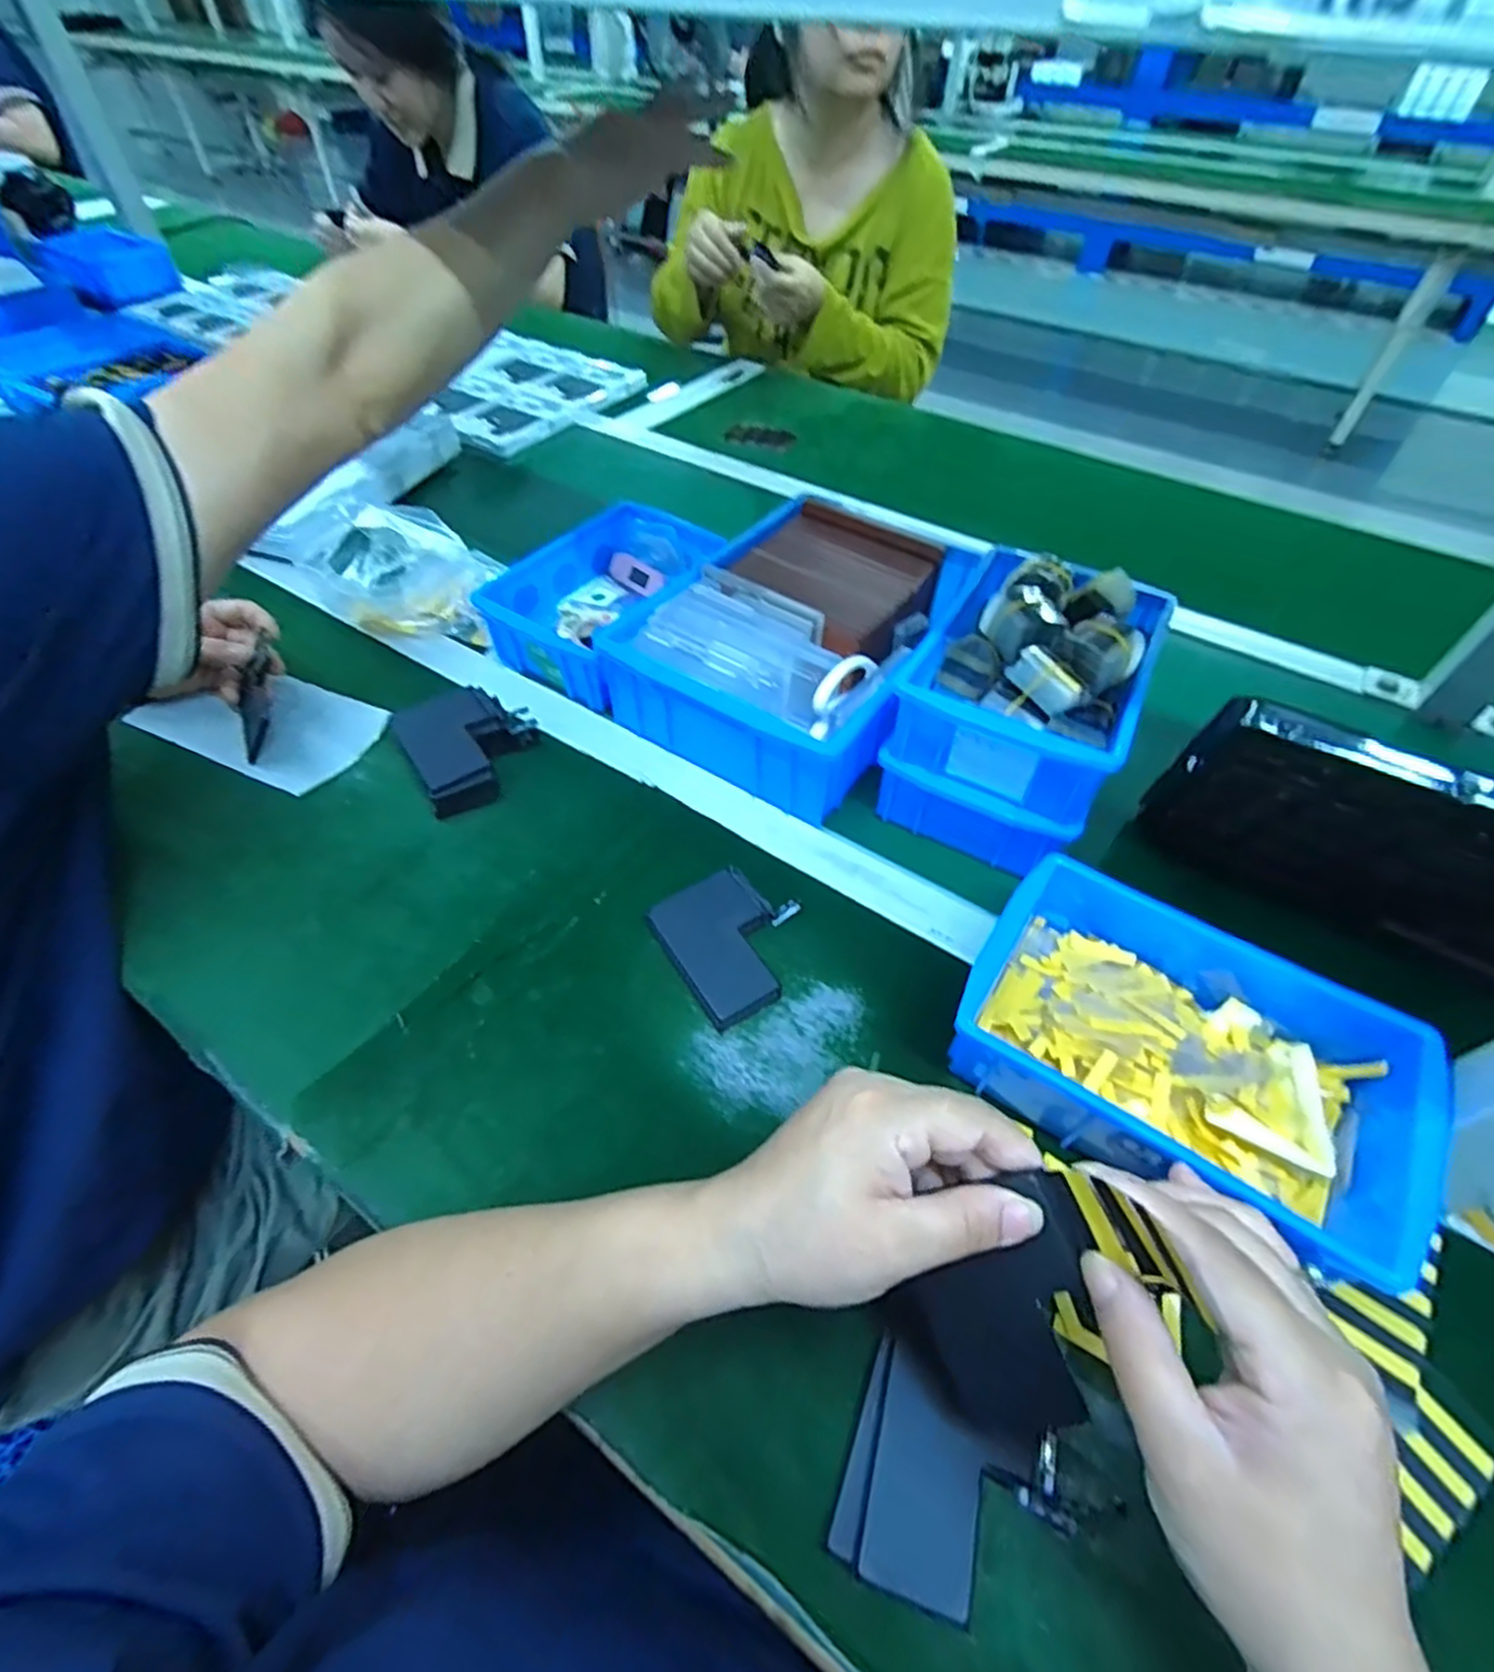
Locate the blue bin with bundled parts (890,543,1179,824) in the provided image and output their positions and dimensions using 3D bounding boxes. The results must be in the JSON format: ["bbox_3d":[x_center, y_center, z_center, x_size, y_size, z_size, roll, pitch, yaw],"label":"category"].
[{"bbox_3d":[0.188,-0.111,0.470,0.128,0.071,0.179,25,53,17],"label":"blue bin with bundled parts"}]

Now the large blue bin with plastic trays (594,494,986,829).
[{"bbox_3d":[0.054,-0.157,0.582,0.207,0.080,0.289,29,54,20],"label":"large blue bin with plastic trays"}]

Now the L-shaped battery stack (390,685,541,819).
[{"bbox_3d":[-0.196,-0.065,0.518,0.088,0.035,0.094,-26,56,-23],"label":"L-shaped battery stack"}]

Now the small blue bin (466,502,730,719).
[{"bbox_3d":[-0.110,-0.206,0.614,0.140,0.078,0.196,27,54,18],"label":"small blue bin"}]

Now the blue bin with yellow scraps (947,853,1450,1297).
[{"bbox_3d":[0.217,0.108,0.372,0.197,0.070,0.141,32,56,22],"label":"blue bin with yellow scraps"}]

